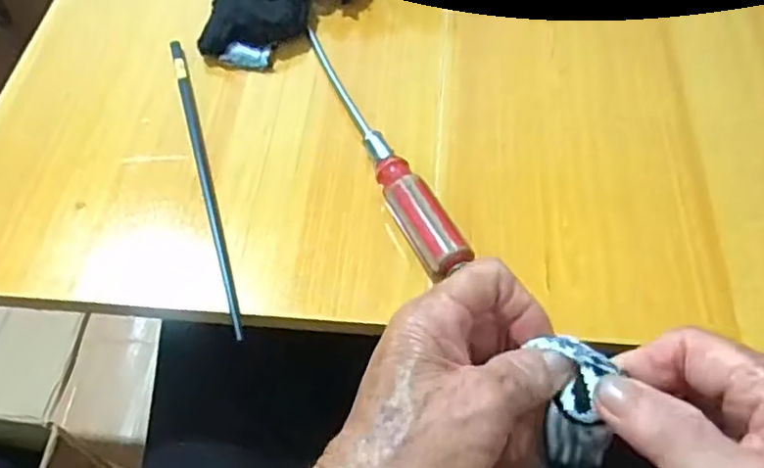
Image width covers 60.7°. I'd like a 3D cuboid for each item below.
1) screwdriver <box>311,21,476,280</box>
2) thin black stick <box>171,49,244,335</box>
[{"bbox_3d":[-0.007,-0.058,0.396,0.026,0.028,0.217,-22,59,-12],"label":"screwdriver"},{"bbox_3d":[-0.109,-0.040,0.400,0.007,0.004,0.232,-16,58,-8],"label":"thin black stick"}]

